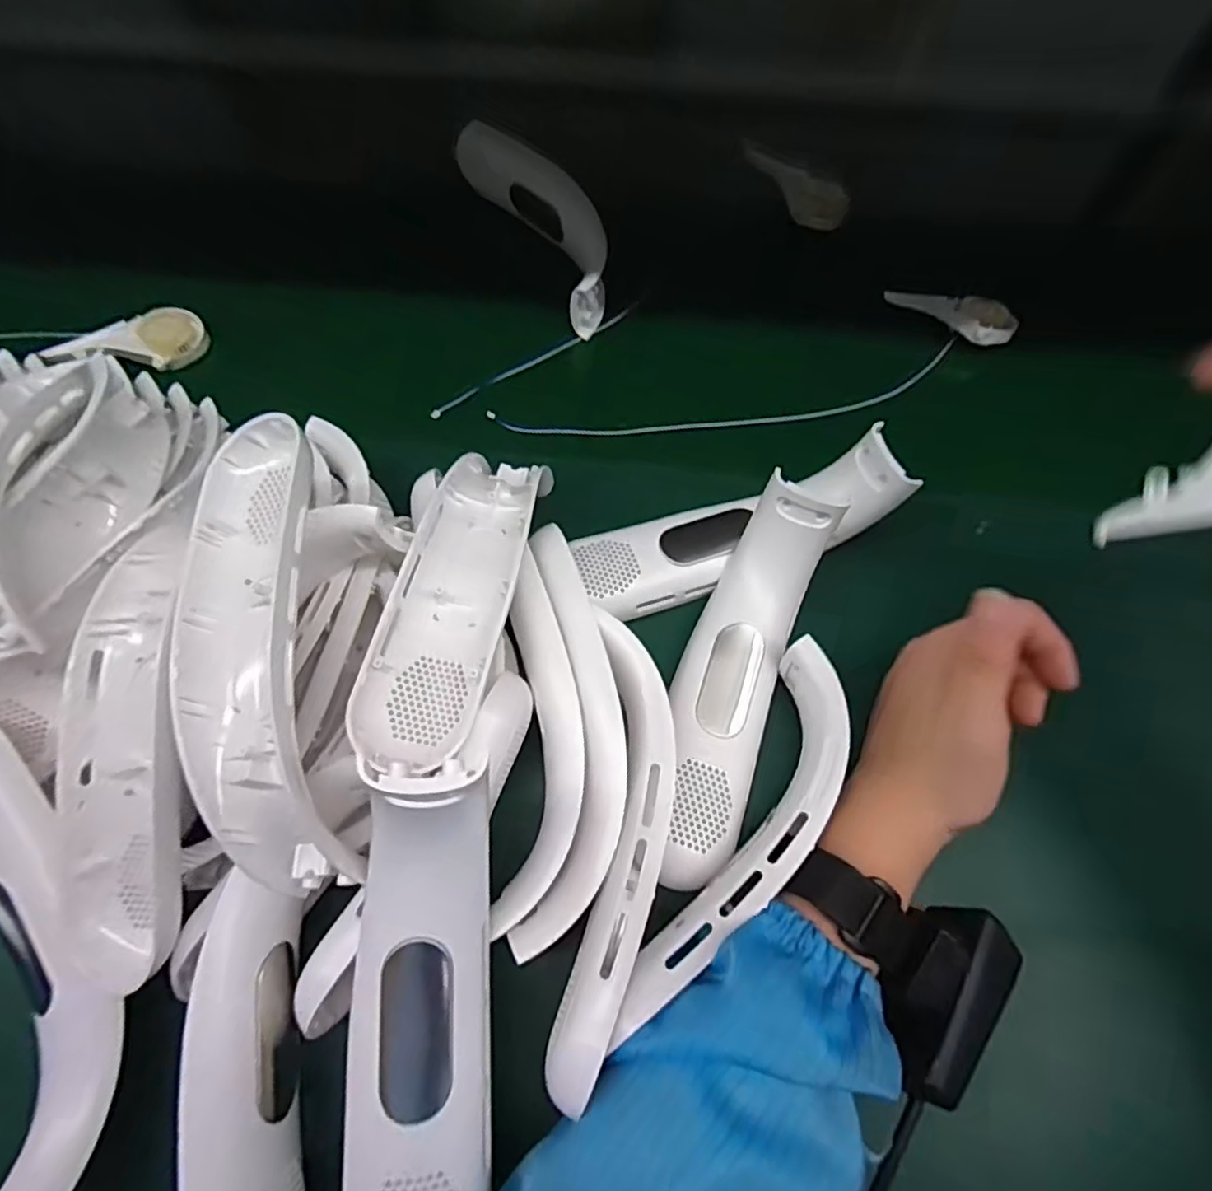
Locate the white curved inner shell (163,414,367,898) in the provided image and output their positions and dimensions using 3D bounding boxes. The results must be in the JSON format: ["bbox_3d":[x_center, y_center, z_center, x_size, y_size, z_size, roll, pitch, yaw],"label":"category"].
[{"bbox_3d":[-0.138,0.016,0.261,0.063,0.052,0.192,-9,67,-5],"label":"white curved inner shell"}]

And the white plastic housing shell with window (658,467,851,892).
[{"bbox_3d":[0.063,0.037,0.308,0.053,0.050,0.191,21,67,8],"label":"white plastic housing shell with window"}]

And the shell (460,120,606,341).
[{"bbox_3d":[-0.046,-0.275,0.471,0.050,0.042,0.188,-29,70,-13],"label":"shell"}]

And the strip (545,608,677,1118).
[{"bbox_3d":[0.007,0.098,0.271,0.039,0.015,0.182,6,66,1],"label":"strip"}]

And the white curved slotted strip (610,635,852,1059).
[{"bbox_3d":[0.066,0.100,0.277,0.041,0.021,0.175,29,69,11],"label":"white curved slotted strip"}]

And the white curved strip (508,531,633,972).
[{"bbox_3d":[-0.012,0.054,0.291,0.046,0.014,0.186,1,66,-1],"label":"white curved strip"}]

